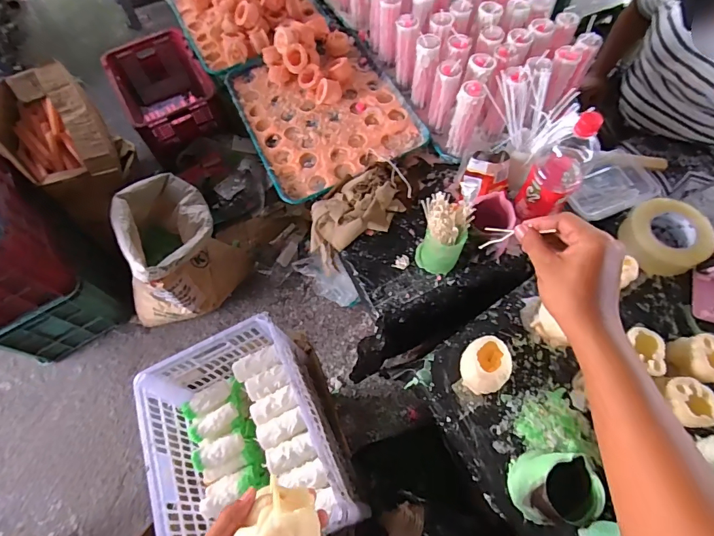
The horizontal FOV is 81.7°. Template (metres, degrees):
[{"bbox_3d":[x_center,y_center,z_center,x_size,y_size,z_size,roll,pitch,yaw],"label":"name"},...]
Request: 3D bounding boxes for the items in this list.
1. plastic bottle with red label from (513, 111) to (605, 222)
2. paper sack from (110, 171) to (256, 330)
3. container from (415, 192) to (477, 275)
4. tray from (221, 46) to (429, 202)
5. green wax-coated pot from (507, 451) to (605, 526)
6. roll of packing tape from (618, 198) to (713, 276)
[{"bbox_3d":[0.339,-0.170,0.676,0.072,0.204,0.085,38,72,18],"label":"plastic bottle with red label"},{"bbox_3d":[-0.568,-0.049,1.331,0.276,0.416,0.402,12,66,9],"label":"paper sack"},{"bbox_3d":[0.146,-0.051,0.713,0.077,0.148,0.073,-1,65,3],"label":"container"},{"bbox_3d":[-0.077,-0.355,0.930,0.335,0.029,0.418,-23,66,-8],"label":"tray"},{"bbox_3d":[0.261,0.296,0.556,0.080,0.110,0.081,-1,65,3],"label":"green wax-coated pot"},{"bbox_3d":[0.552,-0.057,0.739,0.127,0.051,0.135,-42,69,-15],"label":"roll of packing tape"}]

